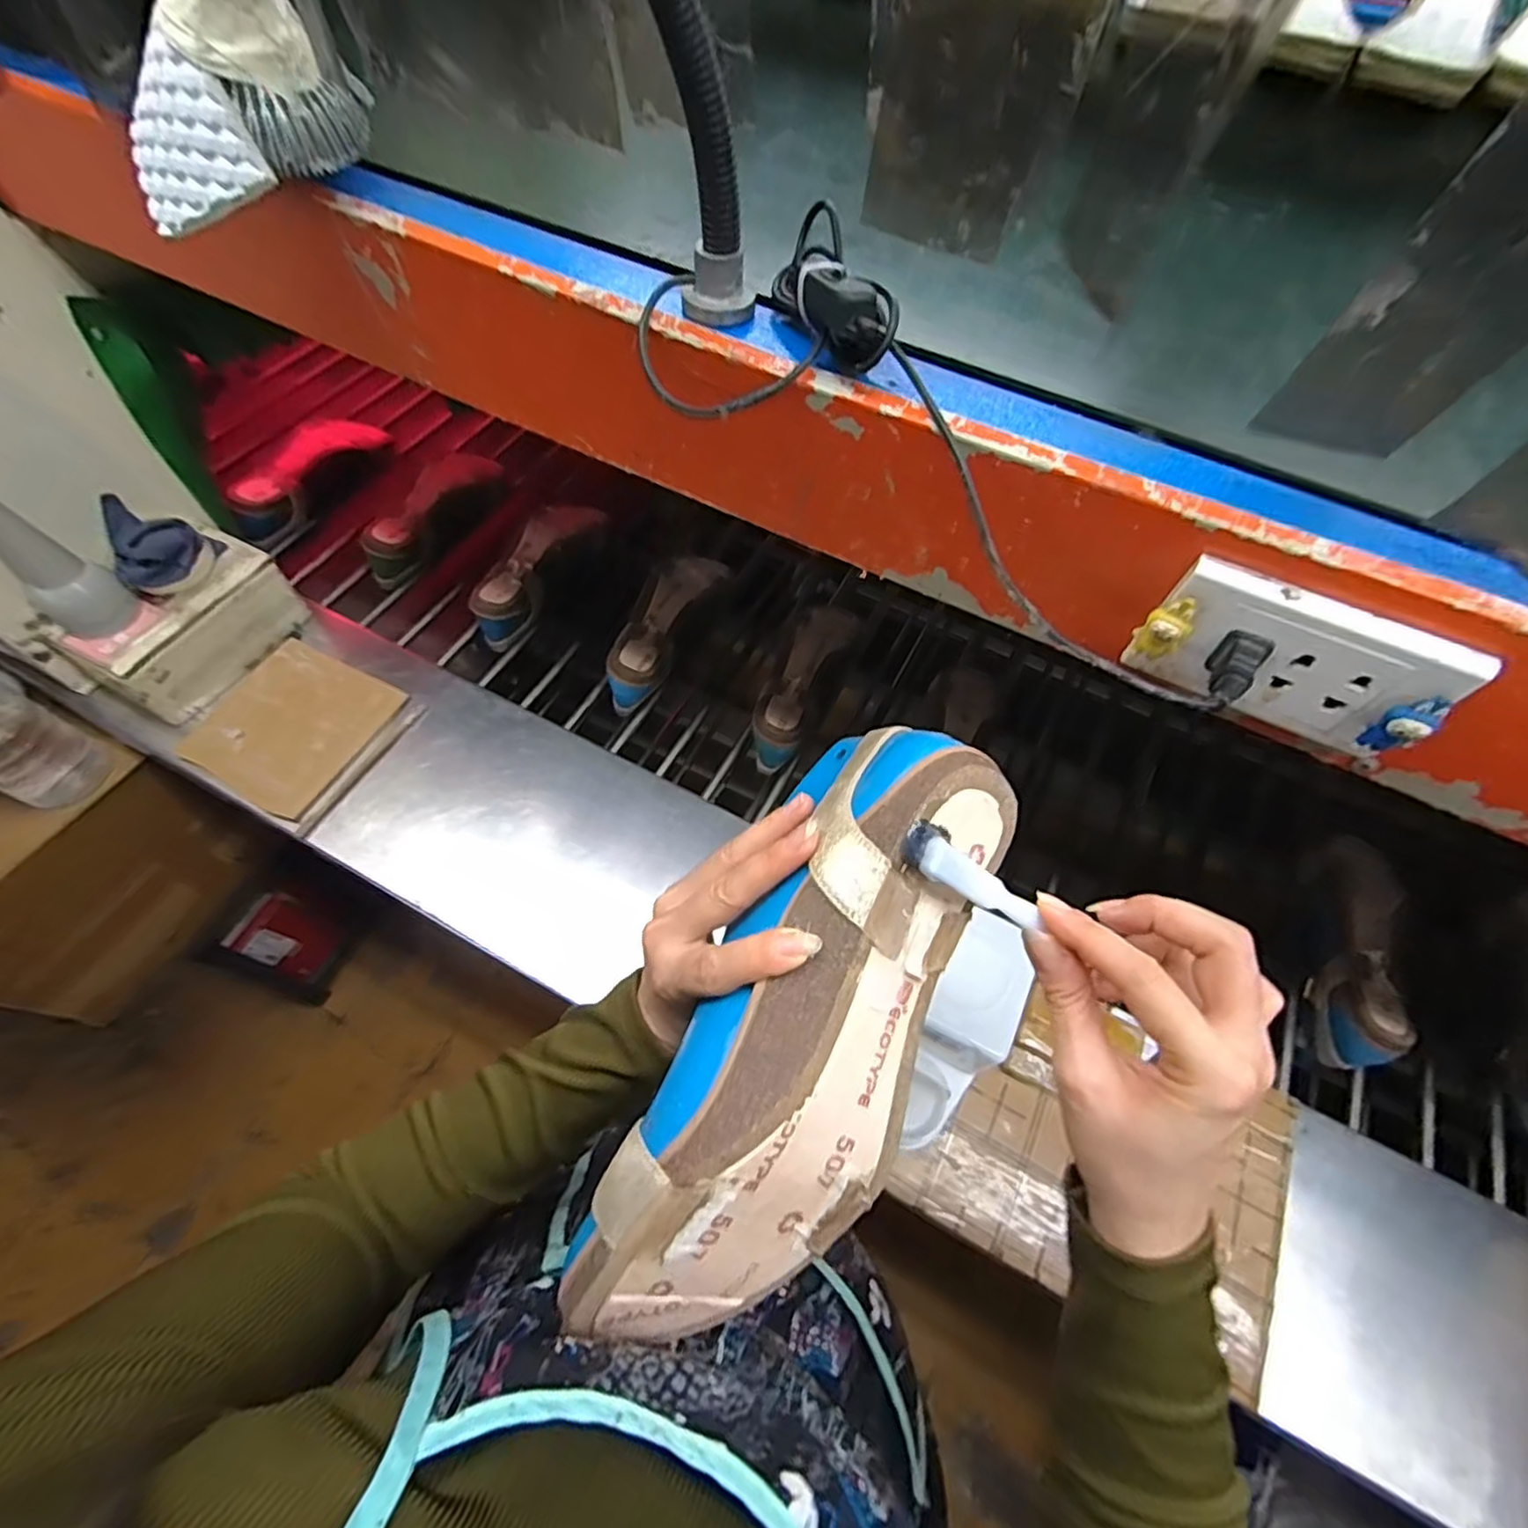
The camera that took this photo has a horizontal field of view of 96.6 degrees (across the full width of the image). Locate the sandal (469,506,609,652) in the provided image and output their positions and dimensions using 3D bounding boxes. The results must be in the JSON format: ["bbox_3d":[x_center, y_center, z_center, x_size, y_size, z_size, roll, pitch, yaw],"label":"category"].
[{"bbox_3d":[-0.296,-0.258,0.908,0.084,0.076,0.254,23,60,9],"label":"sandal"}]

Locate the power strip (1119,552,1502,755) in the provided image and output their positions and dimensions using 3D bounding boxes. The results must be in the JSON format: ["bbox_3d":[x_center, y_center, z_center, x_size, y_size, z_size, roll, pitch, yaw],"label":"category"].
[{"bbox_3d":[0.235,-0.043,0.309,0.119,0.068,0.021,26,61,11],"label":"power strip"}]

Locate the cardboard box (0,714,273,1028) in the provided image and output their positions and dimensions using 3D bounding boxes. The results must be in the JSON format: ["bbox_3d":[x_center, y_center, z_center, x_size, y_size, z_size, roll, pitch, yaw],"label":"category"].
[{"bbox_3d":[-0.968,0.114,0.887,0.340,0.297,0.329,24,60,10],"label":"cardboard box"}]

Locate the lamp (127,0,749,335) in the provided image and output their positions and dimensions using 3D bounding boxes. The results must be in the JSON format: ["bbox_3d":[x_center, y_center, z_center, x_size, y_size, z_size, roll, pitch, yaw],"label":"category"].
[{"bbox_3d":[-0.149,-0.335,0.274,0.307,0.217,0.081,11,59,2],"label":"lamp"}]

